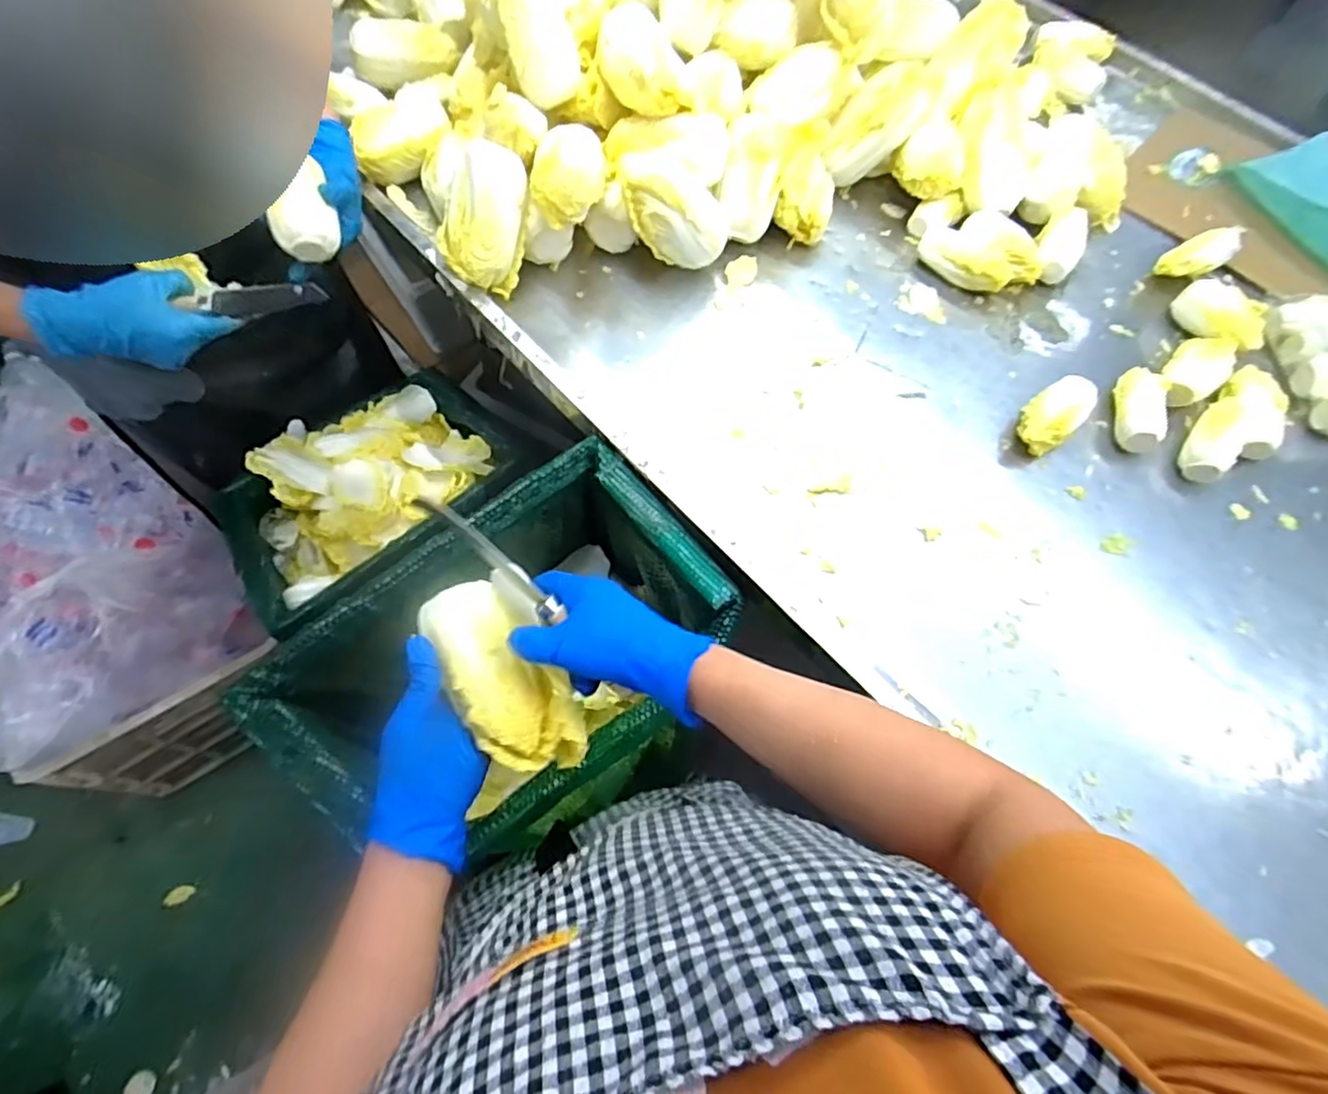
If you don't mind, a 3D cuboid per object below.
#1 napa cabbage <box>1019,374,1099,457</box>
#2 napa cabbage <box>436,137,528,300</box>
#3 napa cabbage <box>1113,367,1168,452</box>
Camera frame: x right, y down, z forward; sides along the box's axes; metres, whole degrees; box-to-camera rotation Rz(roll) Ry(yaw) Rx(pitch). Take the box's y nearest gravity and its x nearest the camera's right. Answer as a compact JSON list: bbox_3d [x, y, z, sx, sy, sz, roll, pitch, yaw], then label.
[{"bbox_3d":[0.418,-0.141,0.683,0.054,0.065,0.097,41,70,15],"label":"napa cabbage"},{"bbox_3d":[-0.196,-0.364,0.705,0.086,0.076,0.144,29,111,31],"label":"napa cabbage"},{"bbox_3d":[0.519,-0.152,0.693,0.042,0.040,0.099,13,65,4],"label":"napa cabbage"}]

